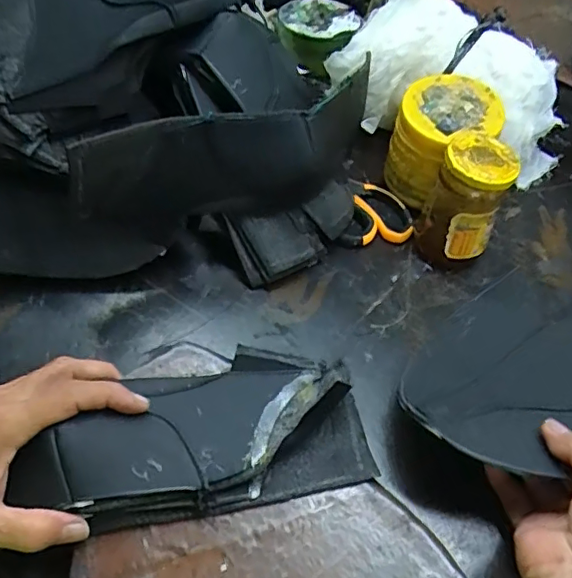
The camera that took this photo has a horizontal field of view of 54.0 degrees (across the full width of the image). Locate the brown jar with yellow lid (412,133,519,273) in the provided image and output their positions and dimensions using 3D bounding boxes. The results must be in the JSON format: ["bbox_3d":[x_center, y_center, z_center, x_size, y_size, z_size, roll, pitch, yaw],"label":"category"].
[{"bbox_3d":[0.151,-0.072,0.481,0.060,0.104,0.054,23,52,13],"label":"brown jar with yellow lid"}]

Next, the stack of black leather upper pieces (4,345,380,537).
[{"bbox_3d":[-0.053,0.087,0.351,0.206,0.052,0.099,-7,52,-18],"label":"stack of black leather upper pieces"}]

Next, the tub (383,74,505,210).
[{"bbox_3d":[0.149,-0.135,0.540,0.088,0.100,0.091,3,51,-3],"label":"tub"}]

